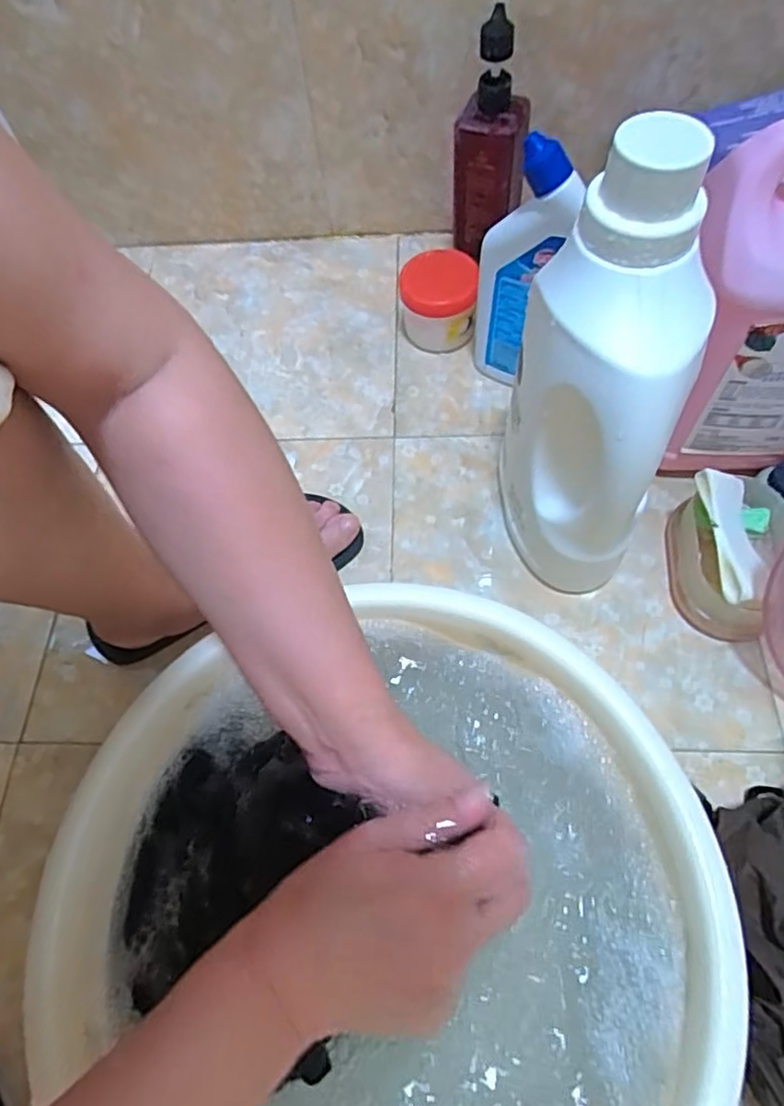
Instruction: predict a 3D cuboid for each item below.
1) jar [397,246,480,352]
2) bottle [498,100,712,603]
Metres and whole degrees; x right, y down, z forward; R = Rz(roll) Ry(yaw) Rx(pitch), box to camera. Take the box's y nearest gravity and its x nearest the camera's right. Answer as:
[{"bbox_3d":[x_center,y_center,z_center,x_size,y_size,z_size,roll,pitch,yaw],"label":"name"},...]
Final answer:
[{"bbox_3d":[0.048,-0.259,0.660,0.075,0.076,0.075,-2,62,3],"label":"jar"},{"bbox_3d":[0.132,-0.104,0.430,0.105,0.308,0.140,10,63,9],"label":"bottle"}]

